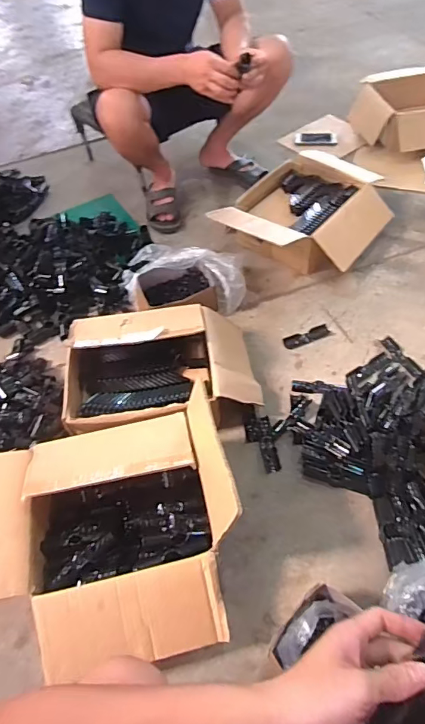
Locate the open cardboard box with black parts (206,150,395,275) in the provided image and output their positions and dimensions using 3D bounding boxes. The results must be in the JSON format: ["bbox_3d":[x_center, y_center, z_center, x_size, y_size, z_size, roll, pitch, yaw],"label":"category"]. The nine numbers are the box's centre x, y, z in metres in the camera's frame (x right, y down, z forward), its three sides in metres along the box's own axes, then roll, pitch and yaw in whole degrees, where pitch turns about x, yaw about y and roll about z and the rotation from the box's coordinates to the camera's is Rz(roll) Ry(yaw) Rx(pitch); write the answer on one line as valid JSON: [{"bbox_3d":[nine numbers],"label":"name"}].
[{"bbox_3d":[0.288,-0.441,1.401,0.505,0.144,0.414,-38,60,-22],"label":"open cardboard box with black parts"}]

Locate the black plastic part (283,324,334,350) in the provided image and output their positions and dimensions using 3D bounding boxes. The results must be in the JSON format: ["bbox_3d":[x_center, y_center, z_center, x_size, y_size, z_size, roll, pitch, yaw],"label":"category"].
[{"bbox_3d":[0.250,-0.065,1.220,0.128,0.008,0.042,-20,54,-10],"label":"black plastic part"}]

